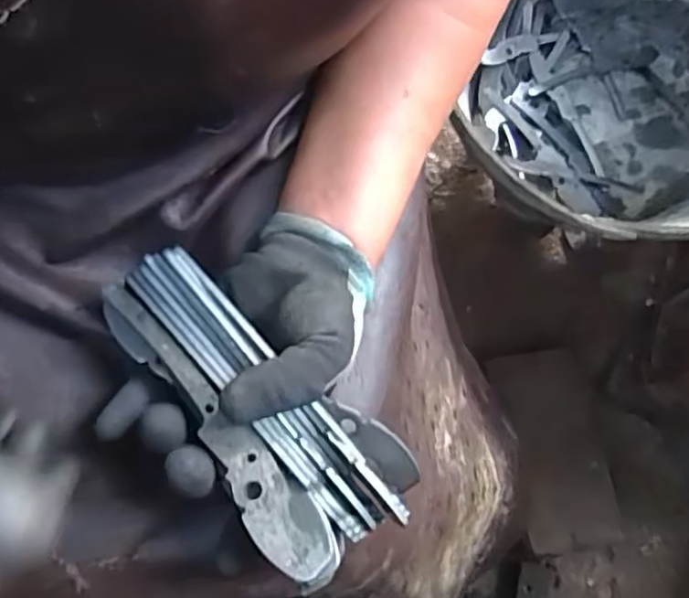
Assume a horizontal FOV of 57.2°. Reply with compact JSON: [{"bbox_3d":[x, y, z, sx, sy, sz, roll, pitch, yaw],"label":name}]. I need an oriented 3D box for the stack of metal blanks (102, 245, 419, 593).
[{"bbox_3d":[-0.046,0.047,0.310,0.072,0.045,0.173,-41,81,-8],"label":"stack of metal blanks"}]

